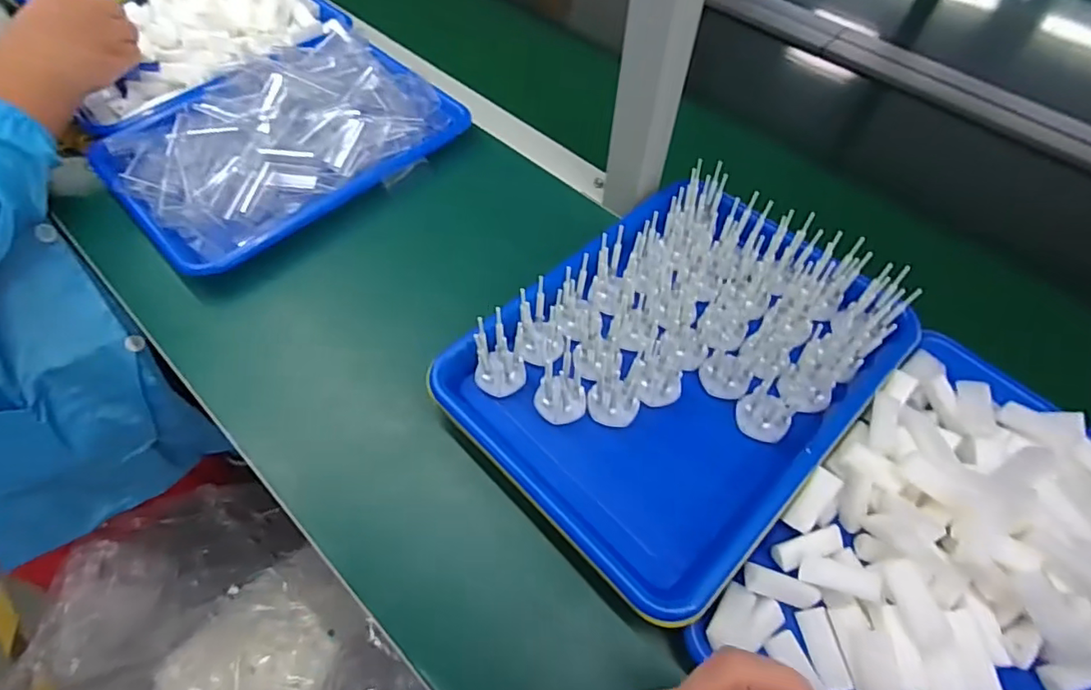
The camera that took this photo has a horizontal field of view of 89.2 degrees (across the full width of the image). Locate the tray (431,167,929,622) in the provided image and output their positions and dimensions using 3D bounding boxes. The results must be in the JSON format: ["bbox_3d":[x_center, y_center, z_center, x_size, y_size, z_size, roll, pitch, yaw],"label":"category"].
[{"bbox_3d":[0.112,0.005,0.435,0.330,0.056,0.242,-38,65,-23],"label":"tray"}]

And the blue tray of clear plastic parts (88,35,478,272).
[{"bbox_3d":[-0.277,-0.227,0.578,0.232,0.057,0.327,40,64,22],"label":"blue tray of clear plastic parts"}]

